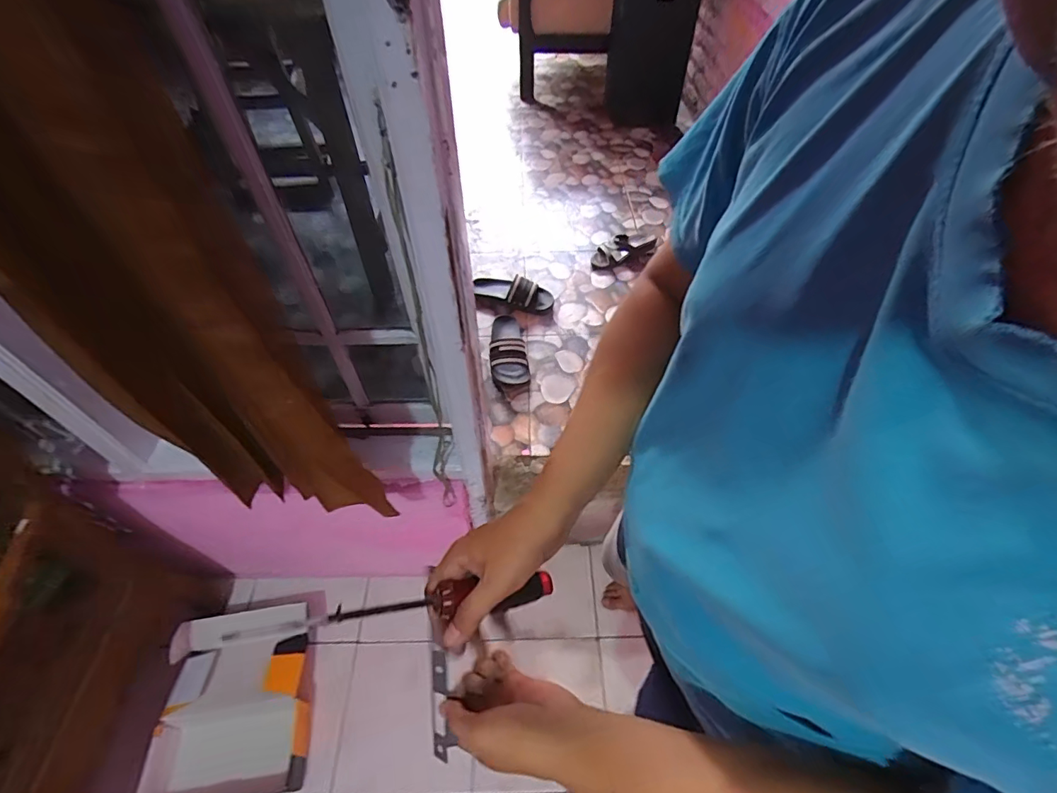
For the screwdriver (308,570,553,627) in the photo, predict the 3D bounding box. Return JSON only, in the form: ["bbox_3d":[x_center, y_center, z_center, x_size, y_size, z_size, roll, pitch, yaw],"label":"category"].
[{"bbox_3d":[-0.072,0.163,0.397,0.184,0.025,0.034,-5,51,-8],"label":"screwdriver"}]

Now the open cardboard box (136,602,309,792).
[{"bbox_3d":[-0.677,0.709,1.146,0.323,0.084,0.376,-7,52,-5],"label":"open cardboard box"}]

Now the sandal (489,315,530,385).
[{"bbox_3d":[-0.060,-0.142,1.369,0.098,0.054,0.271,-7,51,-3],"label":"sandal"}]

